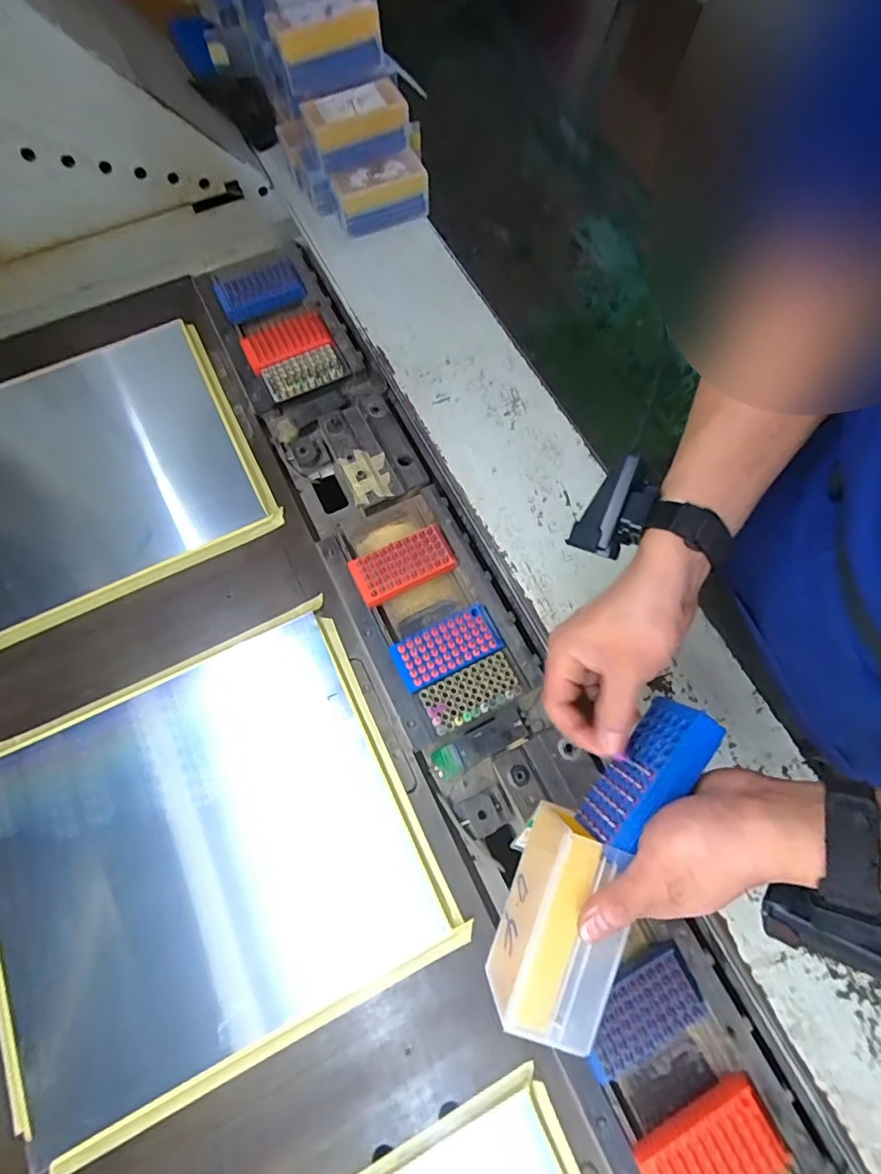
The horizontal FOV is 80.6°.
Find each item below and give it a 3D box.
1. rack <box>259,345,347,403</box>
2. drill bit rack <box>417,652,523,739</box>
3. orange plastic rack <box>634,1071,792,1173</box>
[{"bbox_3d":[-0.181,-0.283,0.685,0.100,0.022,0.049,-22,71,-8],"label":"rack"},{"bbox_3d":[0.032,0.112,0.551,0.100,0.016,0.050,-25,72,-9],"label":"drill bit rack"},{"bbox_3d":[0.219,0.458,0.419,0.113,0.019,0.055,-27,72,-9],"label":"orange plastic rack"}]

